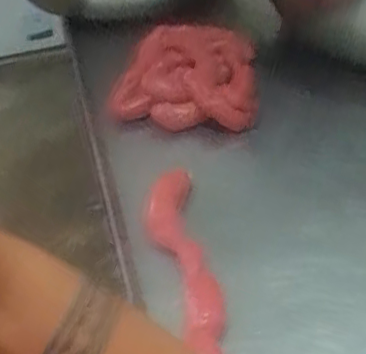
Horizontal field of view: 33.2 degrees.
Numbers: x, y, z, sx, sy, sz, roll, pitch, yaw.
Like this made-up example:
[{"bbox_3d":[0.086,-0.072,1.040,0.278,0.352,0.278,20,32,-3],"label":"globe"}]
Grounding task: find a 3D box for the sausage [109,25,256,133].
[{"bbox_3d":[0.012,-0.170,0.954,0.210,0.068,0.300,0,36,9],"label":"sausage"}]

